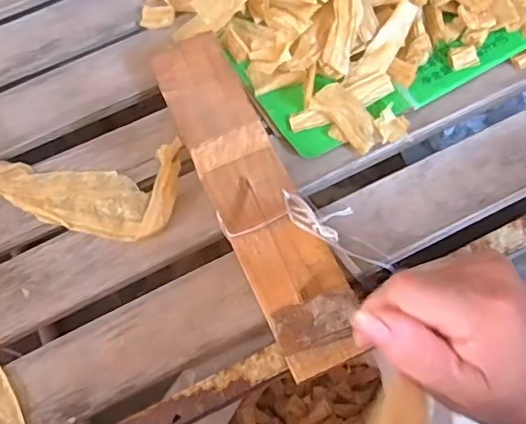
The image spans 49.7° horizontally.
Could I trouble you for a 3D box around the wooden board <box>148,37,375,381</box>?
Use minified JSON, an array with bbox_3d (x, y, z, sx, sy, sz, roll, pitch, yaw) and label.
[{"bbox_3d":[-0.013,-0.032,0.376,0.069,0.127,0.274,-23,68,-10],"label":"wooden board"}]

